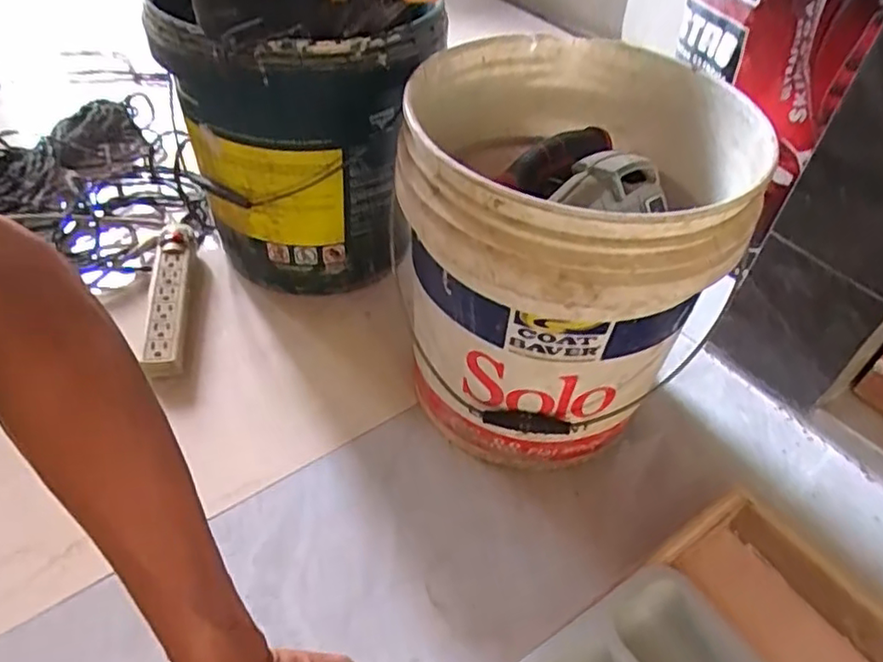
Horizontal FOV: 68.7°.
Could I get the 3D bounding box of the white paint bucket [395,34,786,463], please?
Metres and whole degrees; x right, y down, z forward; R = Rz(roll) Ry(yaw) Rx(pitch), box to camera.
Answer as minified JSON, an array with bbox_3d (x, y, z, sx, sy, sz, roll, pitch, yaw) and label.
[{"bbox_3d":[0.102,-0.060,0.628,0.280,0.329,0.299,11,46,5],"label":"white paint bucket"}]

